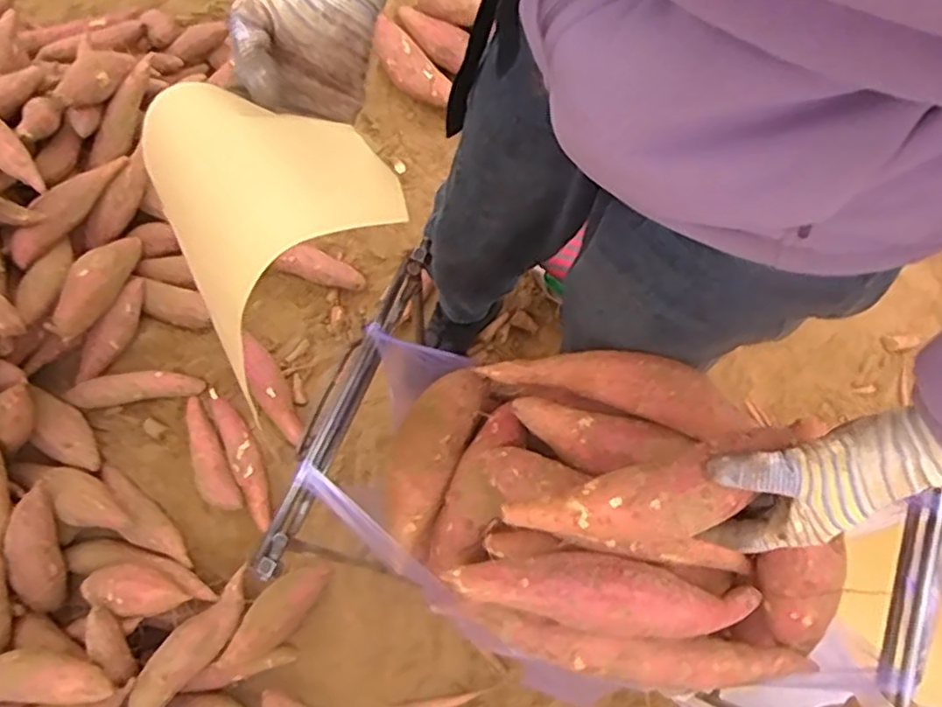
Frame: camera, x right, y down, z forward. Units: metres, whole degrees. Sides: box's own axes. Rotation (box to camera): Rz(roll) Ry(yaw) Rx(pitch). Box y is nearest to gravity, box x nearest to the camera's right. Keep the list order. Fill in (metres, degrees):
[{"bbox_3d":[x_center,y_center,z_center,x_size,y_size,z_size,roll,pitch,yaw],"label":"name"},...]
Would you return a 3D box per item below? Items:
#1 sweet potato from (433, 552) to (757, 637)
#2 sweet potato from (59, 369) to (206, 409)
[{"bbox_3d":[0.102,0.179,0.518,0.232,0.045,0.053,9,70,2],"label":"sweet potato"},{"bbox_3d":[-0.587,0.057,1.204,0.222,0.052,0.053,-9,70,-4],"label":"sweet potato"}]

